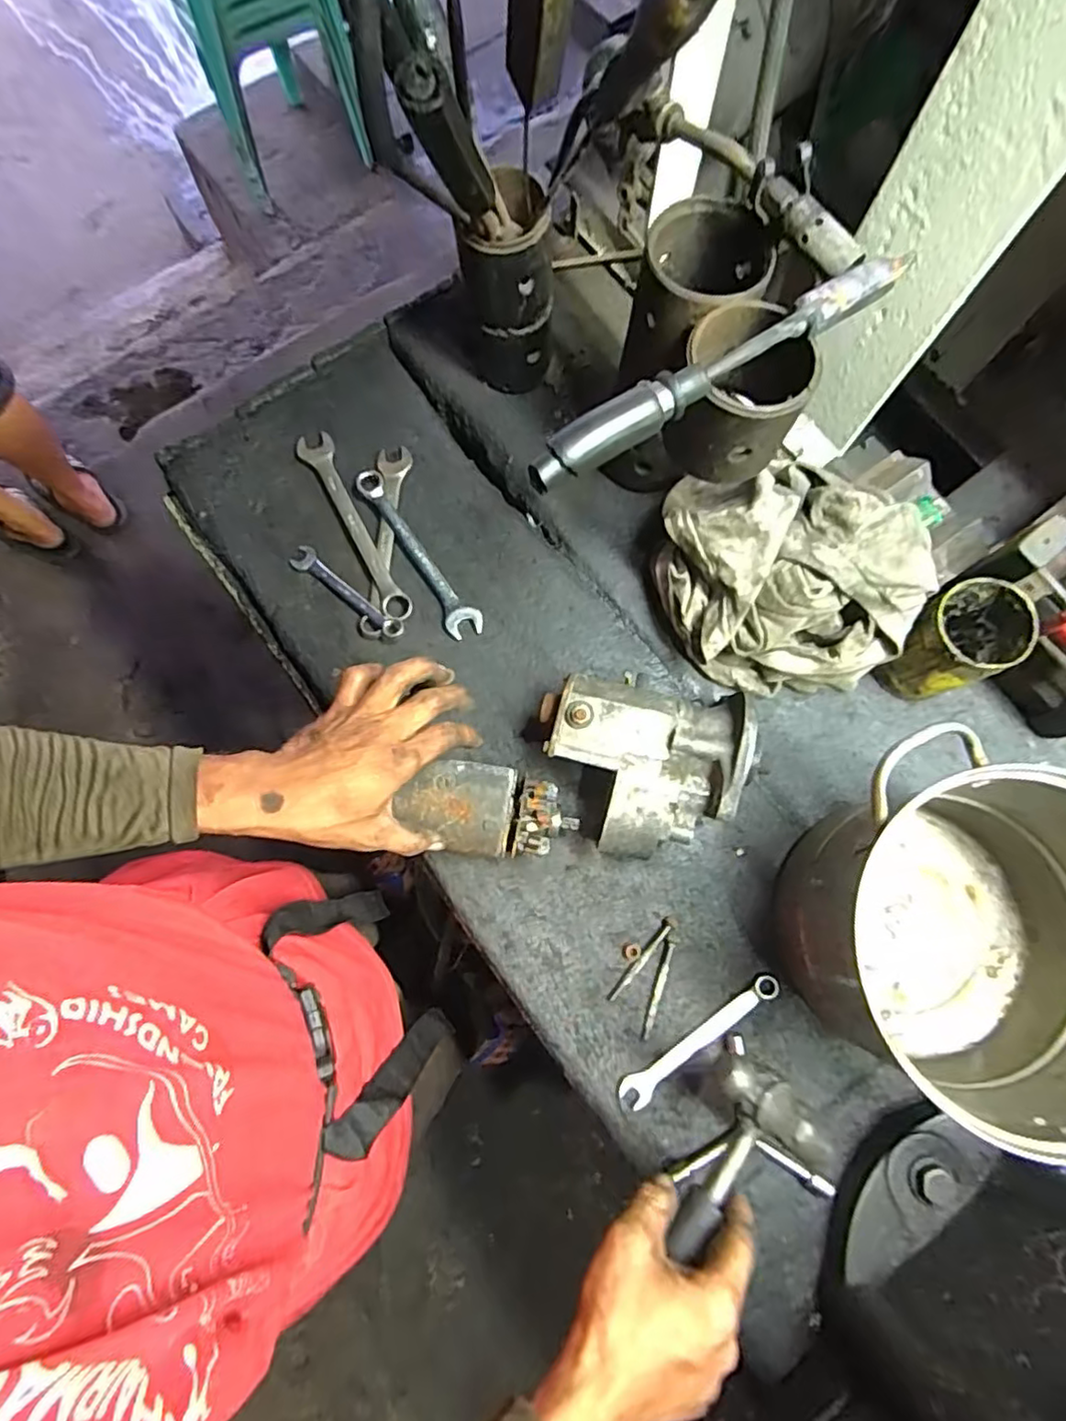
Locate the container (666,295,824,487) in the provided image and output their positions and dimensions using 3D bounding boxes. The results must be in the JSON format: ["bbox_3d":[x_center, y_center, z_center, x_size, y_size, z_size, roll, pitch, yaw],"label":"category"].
[{"bbox_3d":[0.140,-0.220,0.440,0.086,0.078,0.087,11,76,2],"label":"container"}]

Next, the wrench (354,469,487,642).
[{"bbox_3d":[-0.114,-0.156,0.625,0.033,0.019,0.197,-33,78,-6],"label":"wrench"}]

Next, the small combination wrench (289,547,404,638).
[{"bbox_3d":[-0.183,-0.114,0.618,0.142,0.013,0.025,40,80,10],"label":"small combination wrench"}]

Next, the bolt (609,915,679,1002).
[{"bbox_3d":[0.093,0.211,0.538,0.011,0.006,0.087,40,80,10],"label":"bolt"}]

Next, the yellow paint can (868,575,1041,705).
[{"bbox_3d":[0.354,-0.055,0.540,0.075,0.107,0.070,0,76,1],"label":"yellow paint can"}]

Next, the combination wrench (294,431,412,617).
[{"bbox_3d":[-0.176,-0.185,0.630,0.033,0.015,0.224,-28,77,-5],"label":"combination wrench"}]

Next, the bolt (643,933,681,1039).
[{"bbox_3d":[0.106,0.231,0.531,0.009,0.006,0.085,20,77,6],"label":"bolt"}]

